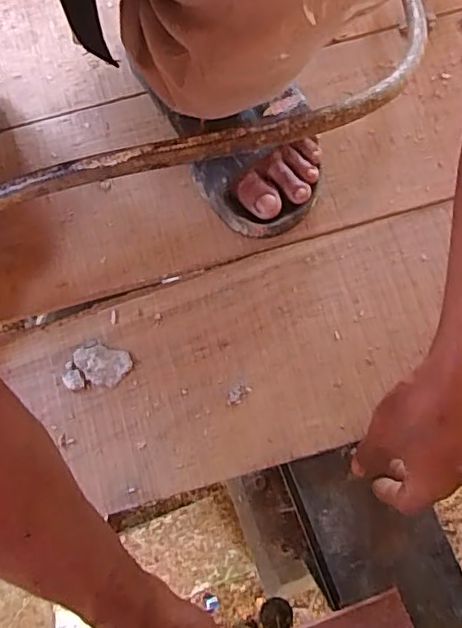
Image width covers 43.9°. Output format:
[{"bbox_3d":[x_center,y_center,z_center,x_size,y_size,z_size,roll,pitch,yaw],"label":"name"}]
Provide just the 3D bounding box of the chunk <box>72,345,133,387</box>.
[{"bbox_3d":[-0.114,0.046,0.504,0.050,0.006,0.032,15,78,5],"label":"chunk"}]

